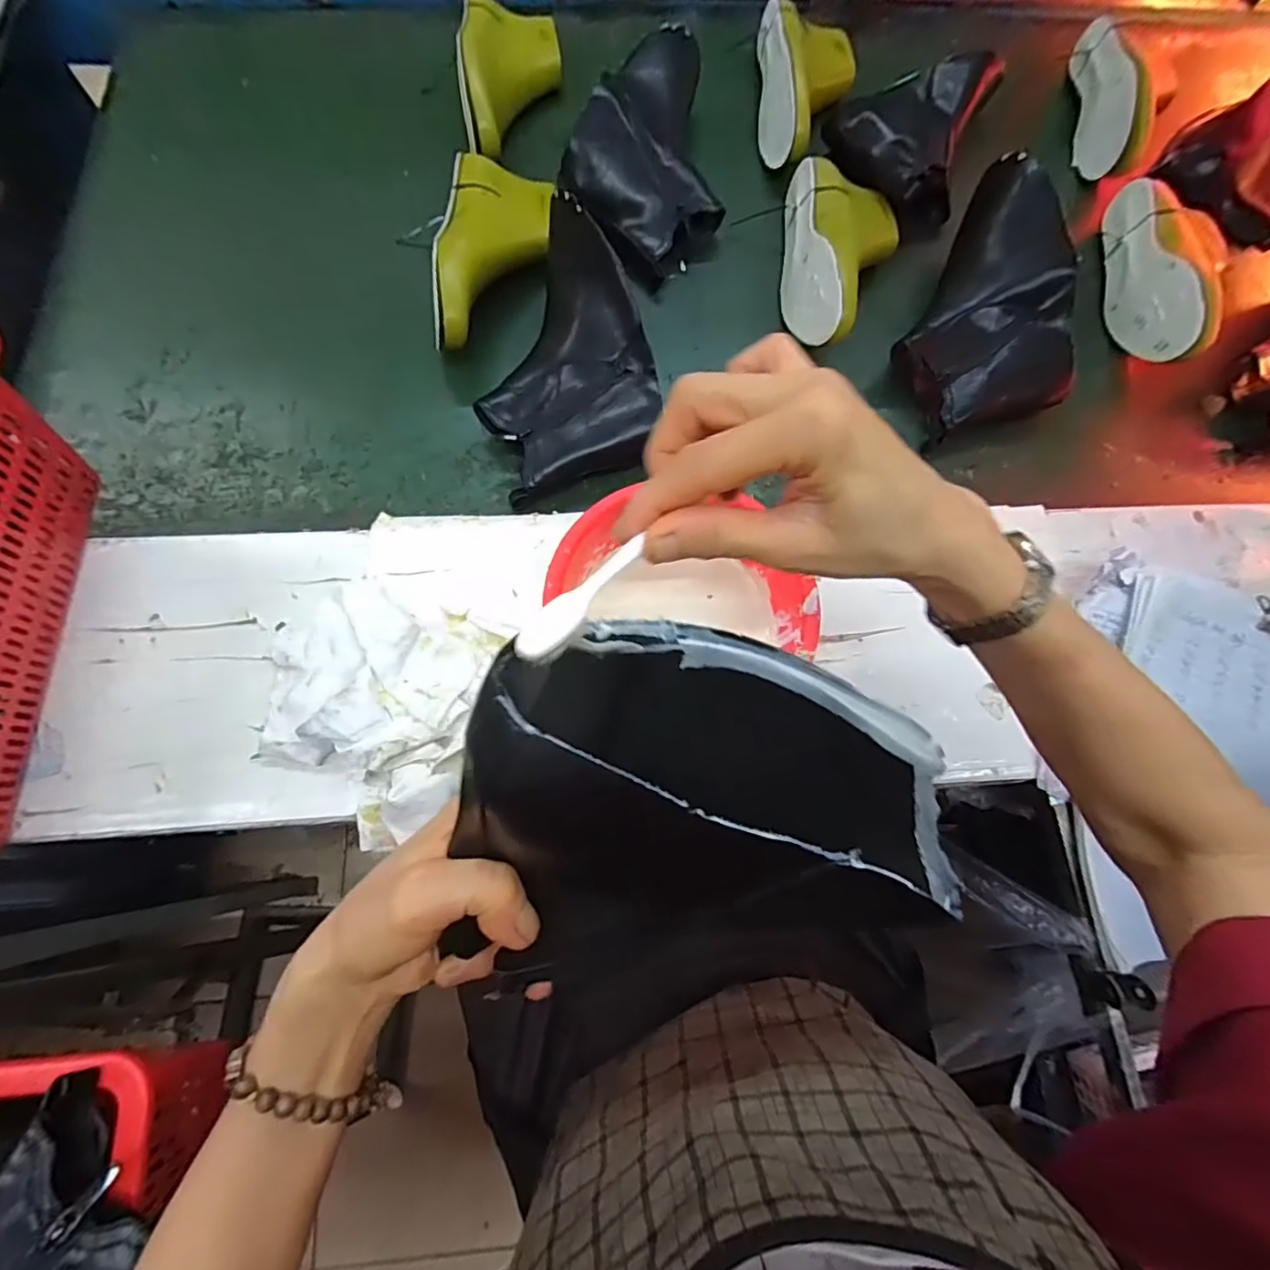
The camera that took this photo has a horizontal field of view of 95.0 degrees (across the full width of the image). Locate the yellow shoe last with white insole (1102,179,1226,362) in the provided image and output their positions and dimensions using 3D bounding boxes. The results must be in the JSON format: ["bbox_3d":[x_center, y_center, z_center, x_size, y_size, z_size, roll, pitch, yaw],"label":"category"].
[{"bbox_3d":[0.570,-0.383,0.613,0.086,0.072,0.223,8,74,0],"label":"yellow shoe last with white insole"}]

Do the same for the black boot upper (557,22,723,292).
[{"bbox_3d":[0.005,-0.512,0.613,0.160,0.084,0.276,-3,74,-3],"label":"black boot upper"}]

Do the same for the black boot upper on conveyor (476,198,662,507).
[{"bbox_3d":[-0.070,-0.257,0.531,0.158,0.104,0.239,-13,75,-6],"label":"black boot upper on conveyor"}]

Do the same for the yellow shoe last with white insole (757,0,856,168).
[{"bbox_3d":[0.202,-0.633,0.663,0.107,0.065,0.219,3,74,-1],"label":"yellow shoe last with white insole"}]

